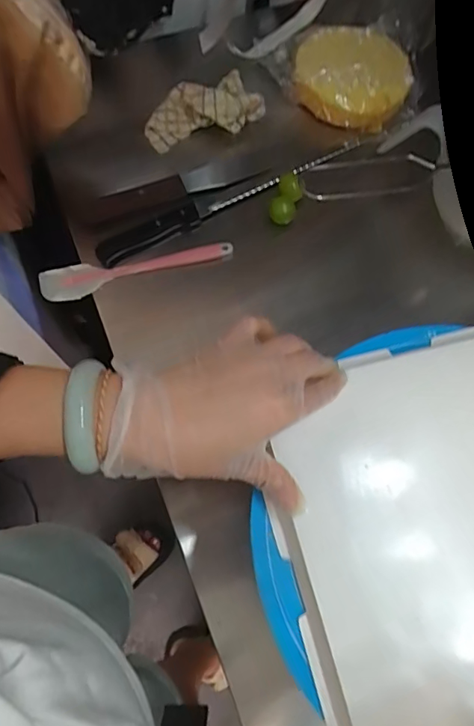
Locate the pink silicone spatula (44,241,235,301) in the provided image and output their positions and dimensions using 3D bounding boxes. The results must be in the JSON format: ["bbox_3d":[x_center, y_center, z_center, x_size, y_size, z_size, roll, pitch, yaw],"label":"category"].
[{"bbox_3d":[-0.109,-0.104,0.524,0.209,0.008,0.038,-13,72,-6],"label":"pink silicone spatula"}]

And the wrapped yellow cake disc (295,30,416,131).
[{"bbox_3d":[0.142,-0.355,0.594,0.139,0.051,0.123,19,72,4],"label":"wrapped yellow cake disc"}]

